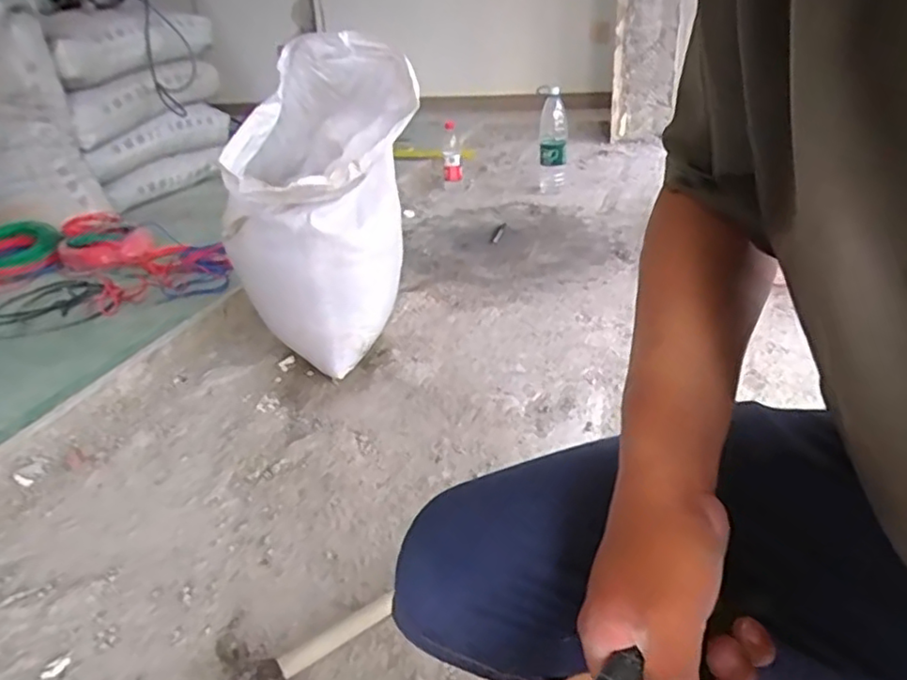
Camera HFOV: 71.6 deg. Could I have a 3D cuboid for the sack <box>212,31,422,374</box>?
[{"bbox_3d":[-0.215,-0.206,1.066,0.316,0.525,0.255,-10,29,-10],"label":"sack"}]

